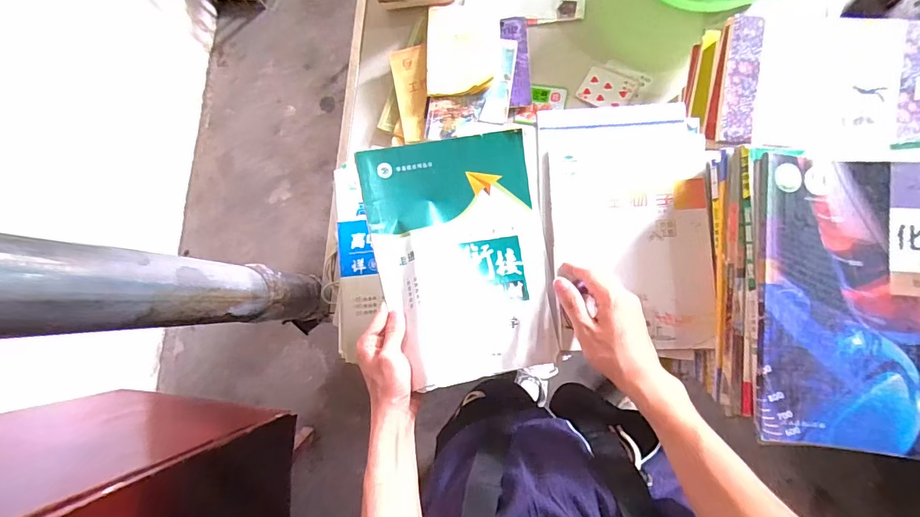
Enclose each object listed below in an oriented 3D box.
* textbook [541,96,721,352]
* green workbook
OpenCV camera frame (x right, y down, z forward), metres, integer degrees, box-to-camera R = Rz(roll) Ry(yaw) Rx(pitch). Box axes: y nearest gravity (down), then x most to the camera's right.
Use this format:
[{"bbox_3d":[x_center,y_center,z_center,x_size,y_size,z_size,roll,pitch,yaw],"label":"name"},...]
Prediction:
[{"bbox_3d":[0.201,-0.045,0.530,0.192,0.024,0.296,-2,85,8],"label":"textbook"},{"bbox_3d":[0.004,-0.004,0.511,0.194,0.035,0.279,-10,79,-11],"label":"green workbook"}]

